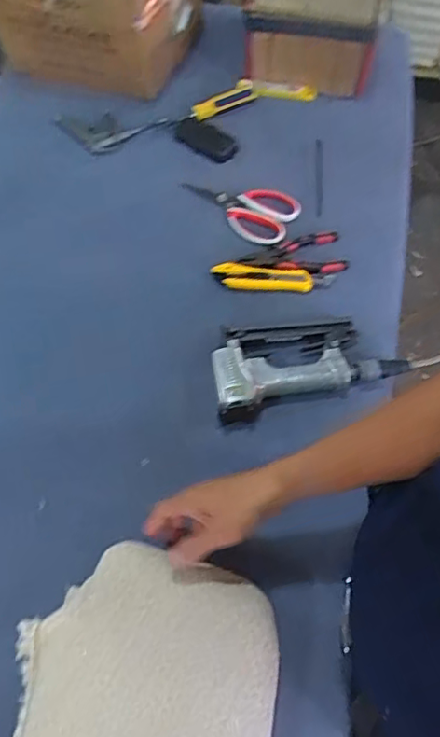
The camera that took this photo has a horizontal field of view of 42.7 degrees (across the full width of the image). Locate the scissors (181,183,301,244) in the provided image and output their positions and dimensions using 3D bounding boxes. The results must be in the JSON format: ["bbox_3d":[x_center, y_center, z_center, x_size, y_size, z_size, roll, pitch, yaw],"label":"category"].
[{"bbox_3d":[0.033,-0.257,0.867,0.184,0.015,0.097,35,66,20],"label":"scissors"}]

